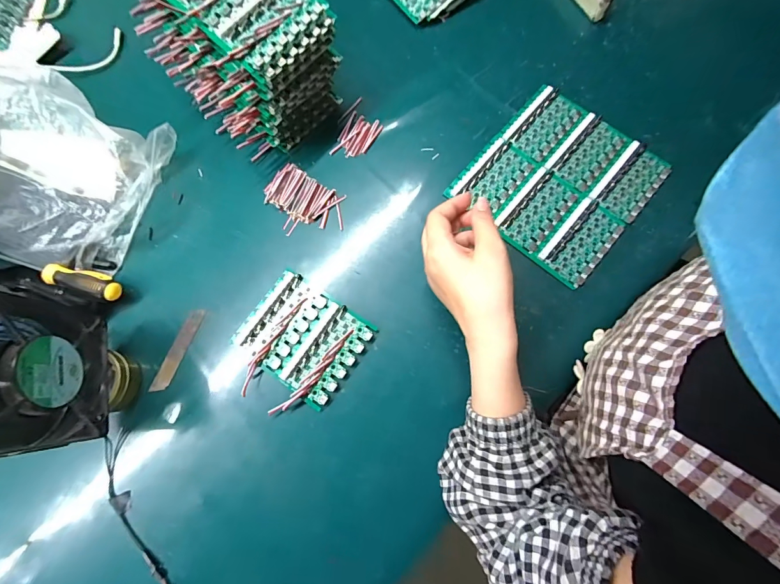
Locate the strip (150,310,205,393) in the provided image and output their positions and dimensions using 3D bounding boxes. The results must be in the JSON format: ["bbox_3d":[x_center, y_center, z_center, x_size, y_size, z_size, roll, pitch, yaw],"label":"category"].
[{"bbox_3d":[-0.236,0.064,0.398,0.019,0.004,0.096,19,75,6],"label":"strip"}]

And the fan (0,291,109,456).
[{"bbox_3d":[-0.305,0.070,0.300,0.044,0.115,0.120,-12,77,-2],"label":"fan"}]

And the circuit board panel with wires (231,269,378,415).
[{"bbox_3d":[-0.100,0.057,0.388,0.124,0.010,0.125,34,78,7],"label":"circuit board panel with wires"}]

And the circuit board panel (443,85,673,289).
[{"bbox_3d":[0.203,-0.135,0.428,0.184,0.013,0.196,41,79,9],"label":"circuit board panel"}]

